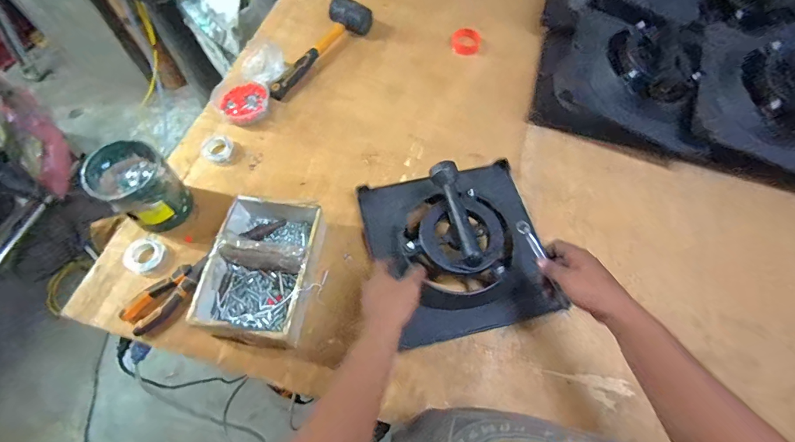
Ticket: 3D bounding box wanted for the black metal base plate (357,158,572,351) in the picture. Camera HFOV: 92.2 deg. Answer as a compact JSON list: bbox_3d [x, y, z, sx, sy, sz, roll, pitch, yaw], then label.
[{"bbox_3d":[0.103,0.034,0.632,0.283,0.090,0.281,-11,65,-8],"label":"black metal base plate"}]

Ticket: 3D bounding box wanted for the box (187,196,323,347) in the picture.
[{"bbox_3d":[-0.217,0.069,0.614,0.156,0.089,0.225,8,64,1],"label":"box"}]

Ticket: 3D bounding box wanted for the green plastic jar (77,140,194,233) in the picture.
[{"bbox_3d":[-0.431,-0.056,0.648,0.118,0.114,0.104,30,66,11],"label":"green plastic jar"}]

